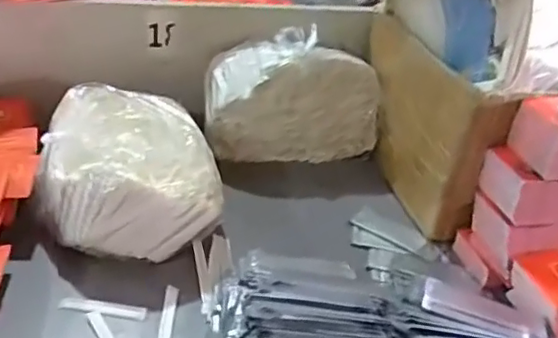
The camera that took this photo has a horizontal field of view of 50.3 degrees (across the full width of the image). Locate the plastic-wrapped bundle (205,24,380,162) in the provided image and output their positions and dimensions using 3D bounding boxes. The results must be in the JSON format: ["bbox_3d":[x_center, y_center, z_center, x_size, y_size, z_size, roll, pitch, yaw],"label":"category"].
[{"bbox_3d":[0.017,-0.105,0.887,0.251,0.168,0.096,-2,35,-14],"label":"plastic-wrapped bundle"}]

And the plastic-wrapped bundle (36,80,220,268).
[{"bbox_3d":[-0.186,-0.002,0.736,0.198,0.116,0.261,-5,36,-17],"label":"plastic-wrapped bundle"}]

